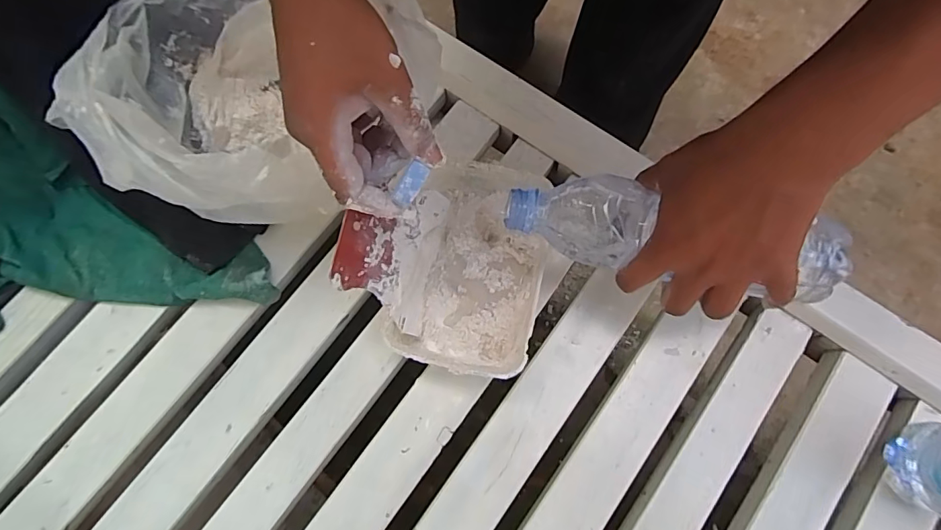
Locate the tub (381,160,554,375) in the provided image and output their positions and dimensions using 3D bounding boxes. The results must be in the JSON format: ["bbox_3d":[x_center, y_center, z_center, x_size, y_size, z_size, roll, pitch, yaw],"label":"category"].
[{"bbox_3d":[0.001,0.000,0.396,0.110,0.040,0.172,10,75,2],"label":"tub"}]

